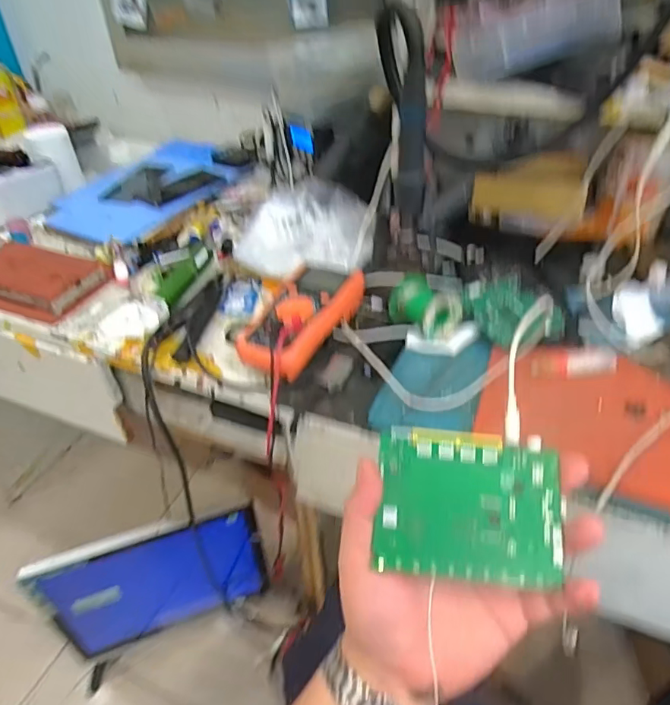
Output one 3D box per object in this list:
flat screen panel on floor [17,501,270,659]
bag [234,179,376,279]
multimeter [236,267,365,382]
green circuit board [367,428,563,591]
[{"bbox_3d":[-0.321,0.437,0.975,0.386,0.358,0.045,-14,43,-14],"label":"flat screen panel on floor"},{"bbox_3d":[-0.044,-0.168,0.740,0.184,0.072,0.170,-6,41,-4],"label":"bag"},{"bbox_3d":[-0.042,-0.041,0.629,0.087,0.056,0.191,17,45,20],"label":"multimeter"},{"bbox_3d":[0.081,0.090,0.314,0.105,0.004,0.083,4,68,4],"label":"green circuit board"}]

